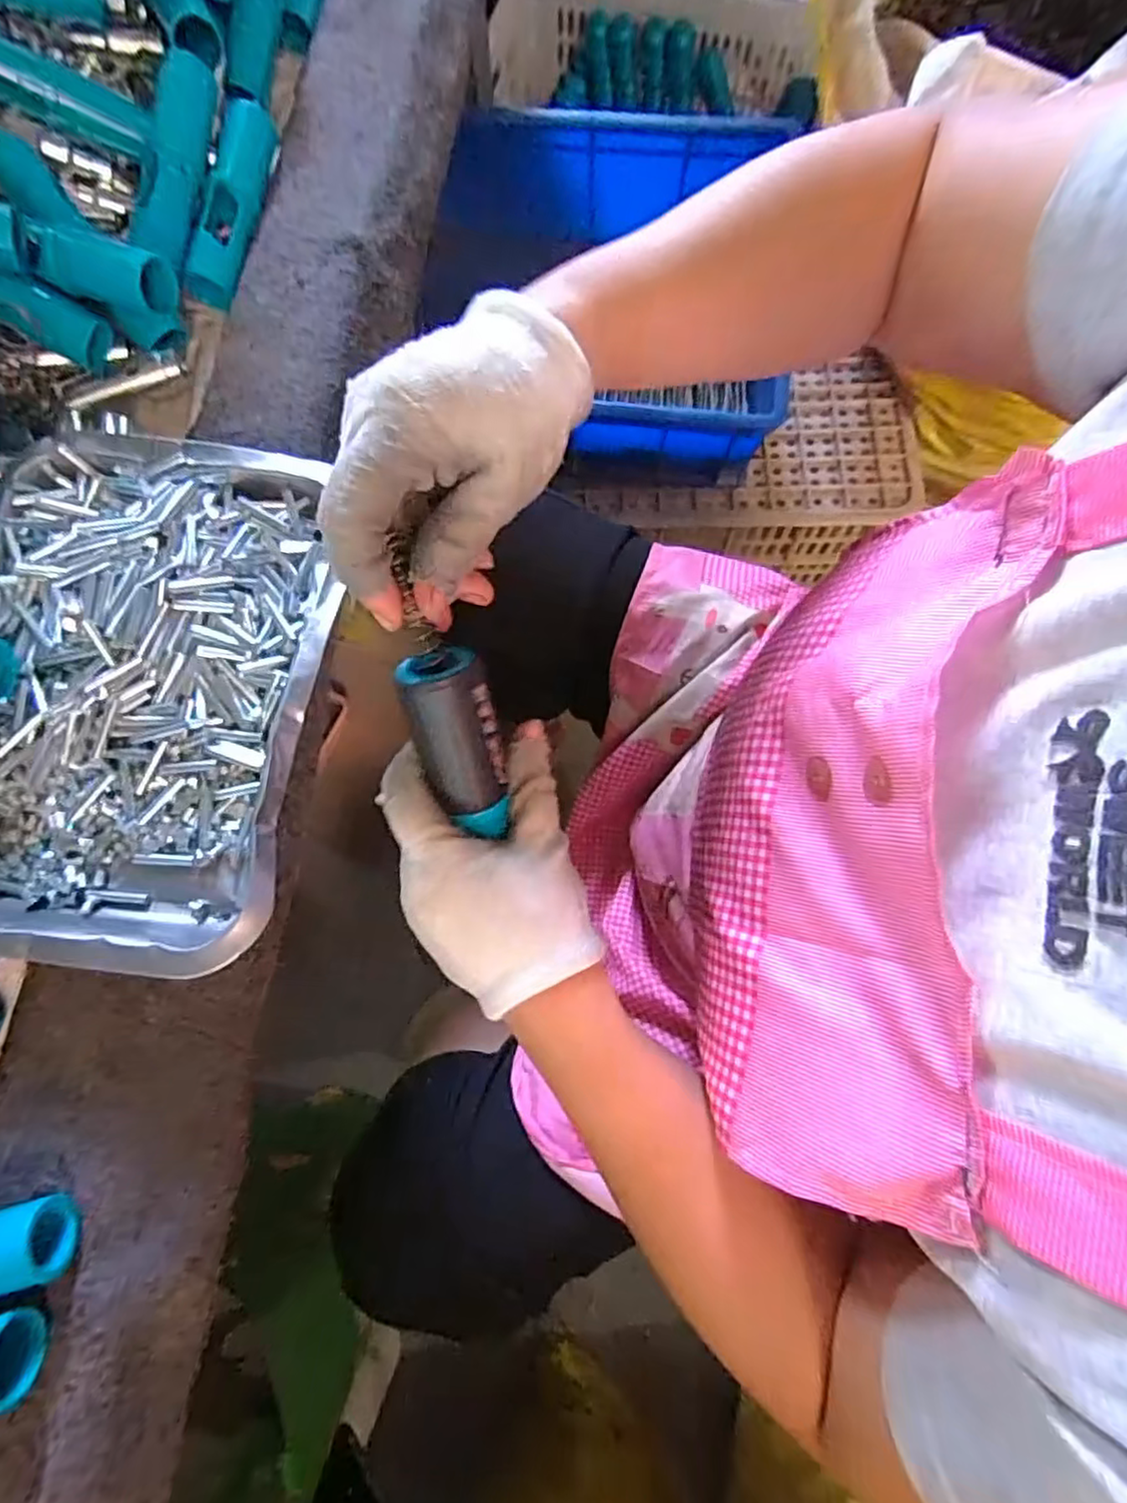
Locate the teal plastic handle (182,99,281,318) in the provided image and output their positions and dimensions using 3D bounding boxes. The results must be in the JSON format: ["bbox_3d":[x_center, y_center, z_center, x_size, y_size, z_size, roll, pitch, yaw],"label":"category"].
[{"bbox_3d":[-0.203,-0.344,0.415,0.029,0.031,0.133,9,76,2],"label":"teal plastic handle"}]

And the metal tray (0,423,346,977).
[{"bbox_3d":[-0.211,-0.036,0.315,0.184,0.031,0.251,7,76,2],"label":"metal tray"}]

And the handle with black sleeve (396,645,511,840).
[{"bbox_3d":[-0.042,-0.004,0.266,0.035,0.024,0.078,-13,118,-3],"label":"handle with black sleeve"}]

